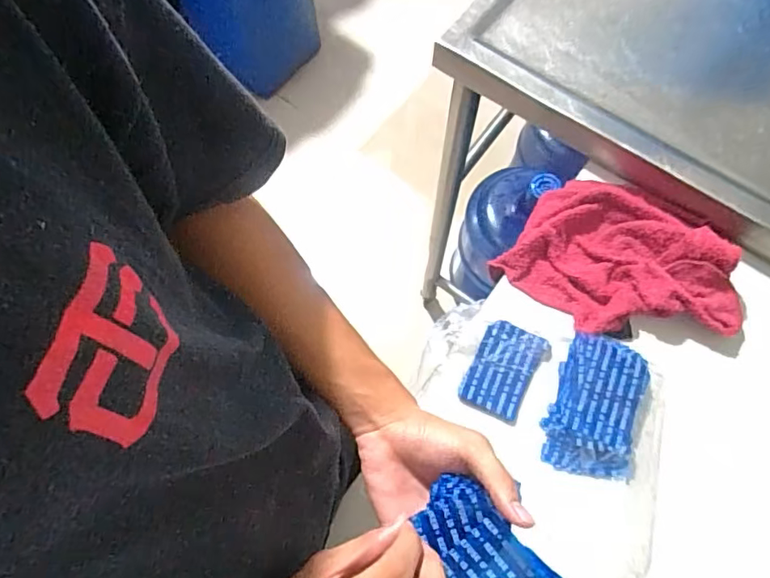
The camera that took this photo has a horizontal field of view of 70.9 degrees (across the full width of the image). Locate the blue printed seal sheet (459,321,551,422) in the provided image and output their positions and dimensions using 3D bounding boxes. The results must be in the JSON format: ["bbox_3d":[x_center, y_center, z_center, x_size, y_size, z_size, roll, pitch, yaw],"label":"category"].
[{"bbox_3d":[0.113,0.075,0.505,0.063,0.016,0.084,25,72,8],"label":"blue printed seal sheet"}]

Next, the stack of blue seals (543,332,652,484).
[{"bbox_3d":[0.192,0.106,0.488,0.076,0.023,0.122,15,71,5],"label":"stack of blue seals"}]

